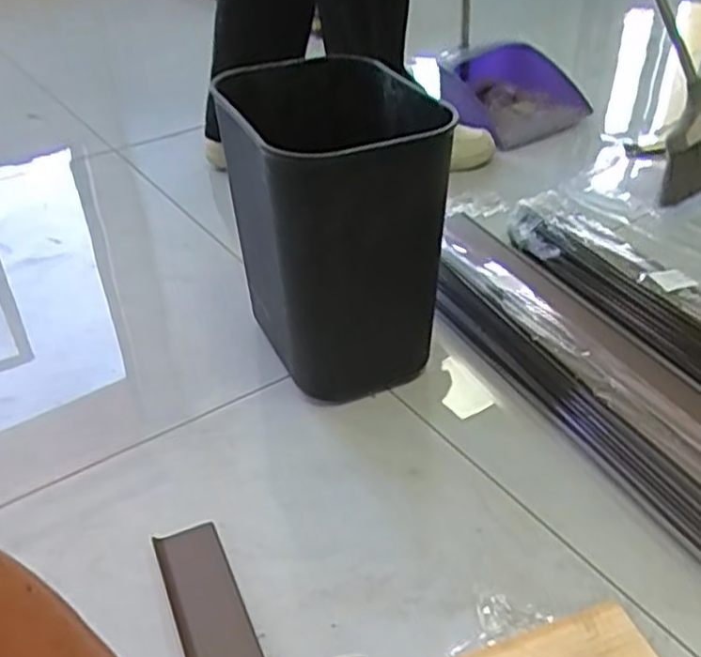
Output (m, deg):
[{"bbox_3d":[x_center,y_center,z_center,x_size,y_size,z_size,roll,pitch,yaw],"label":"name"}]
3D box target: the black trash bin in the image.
[{"bbox_3d":[-0.027,-0.109,0.867,0.192,0.317,0.275,-13,37,-15],"label":"black trash bin"}]

